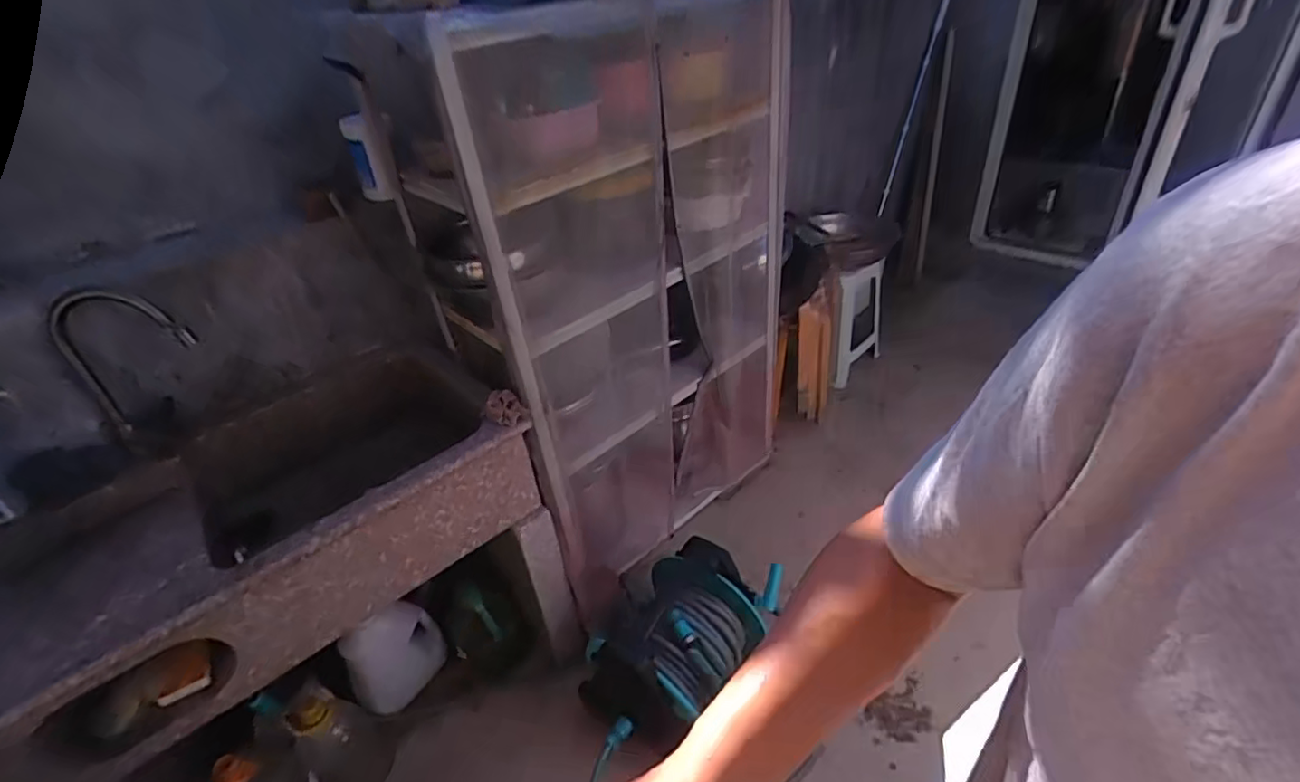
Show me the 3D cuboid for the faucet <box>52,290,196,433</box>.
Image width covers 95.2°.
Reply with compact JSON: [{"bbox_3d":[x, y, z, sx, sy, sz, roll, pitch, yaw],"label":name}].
[{"bbox_3d":[-0.914,-0.062,1.044,0.208,0.252,0.043,-13,34,-8],"label":"faucet"}]

